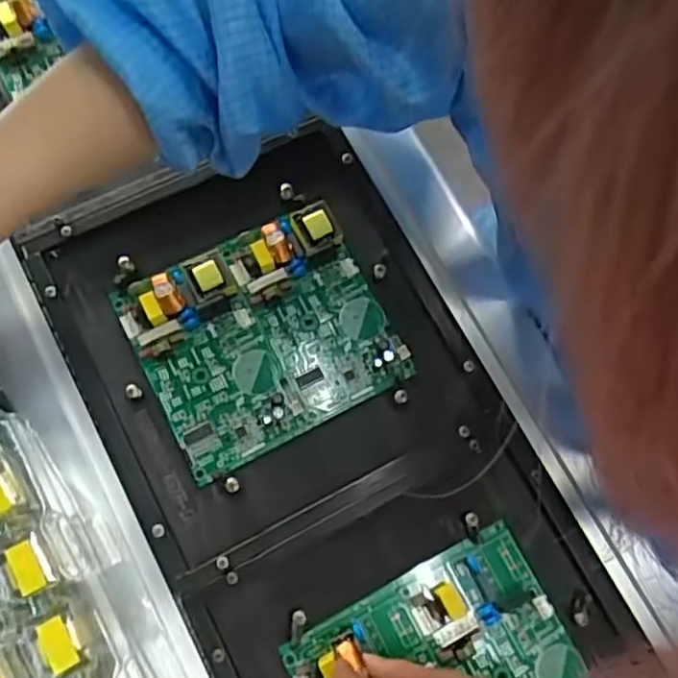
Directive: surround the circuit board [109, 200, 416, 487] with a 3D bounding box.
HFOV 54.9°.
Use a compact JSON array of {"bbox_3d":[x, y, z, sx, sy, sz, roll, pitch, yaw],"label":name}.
[{"bbox_3d":[-0.051,-0.004,0.436,0.158,0.029,0.137,-26,80,-11],"label":"circuit board"}]

